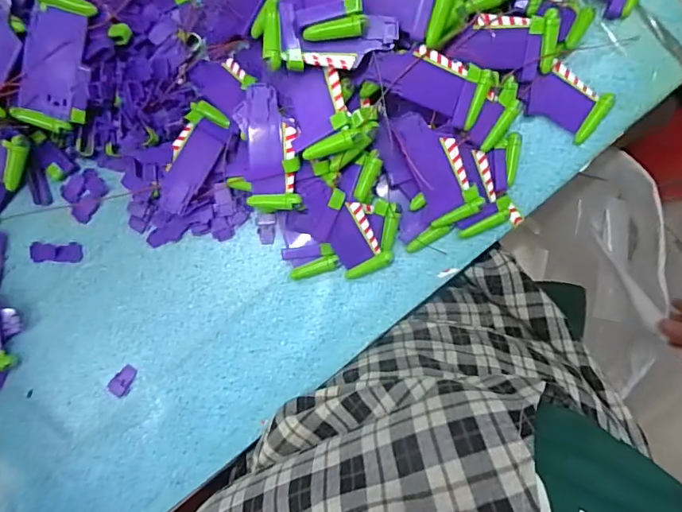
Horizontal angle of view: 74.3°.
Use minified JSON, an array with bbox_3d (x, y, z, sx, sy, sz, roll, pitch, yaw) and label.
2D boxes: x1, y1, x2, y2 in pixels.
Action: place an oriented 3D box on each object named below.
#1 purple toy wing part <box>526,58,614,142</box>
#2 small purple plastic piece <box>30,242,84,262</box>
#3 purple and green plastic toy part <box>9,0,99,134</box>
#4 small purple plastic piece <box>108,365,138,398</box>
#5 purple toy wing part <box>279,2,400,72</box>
[{"bbox_3d":[0.182,-0.123,0.360,0.061,0.018,0.040,31,92,4],"label":"purple toy wing part"},{"bbox_3d":[-0.246,-0.003,0.389,0.044,0.005,0.017,1,90,4],"label":"small purple plastic piece"},{"bbox_3d":[-0.219,-0.147,0.341,0.039,0.016,0.100,23,104,4],"label":"purple and green plastic toy part"},{"bbox_3d":[-0.188,0.108,0.389,0.017,0.004,0.027,31,92,3],"label":"small purple plastic piece"},{"bbox_3d":[-0.001,-0.149,0.307,0.079,0.017,0.039,0,90,4],"label":"purple toy wing part"}]

